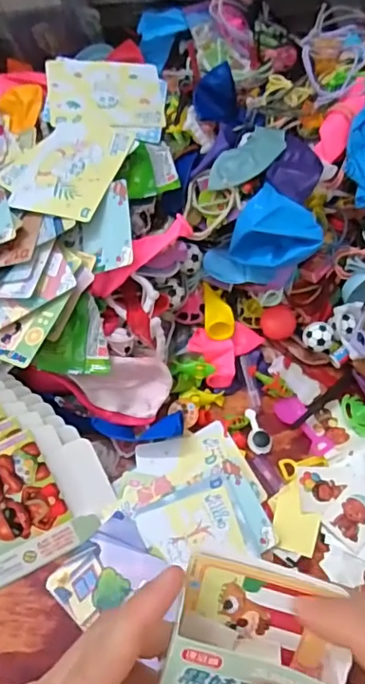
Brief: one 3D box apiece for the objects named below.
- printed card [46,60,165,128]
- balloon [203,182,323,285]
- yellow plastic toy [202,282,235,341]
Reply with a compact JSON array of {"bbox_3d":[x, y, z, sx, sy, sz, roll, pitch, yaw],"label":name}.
[{"bbox_3d":[-0.059,-0.191,0.418,0.086,0.006,0.066,-4,69,-12],"label":"printed card"},{"bbox_3d":[0.062,-0.072,0.373,0.062,0.050,0.051,11,65,4],"label":"balloon"},{"bbox_3d":[0.027,-0.021,0.406,0.021,0.017,0.046,0,65,-1],"label":"yellow plastic toy"}]

